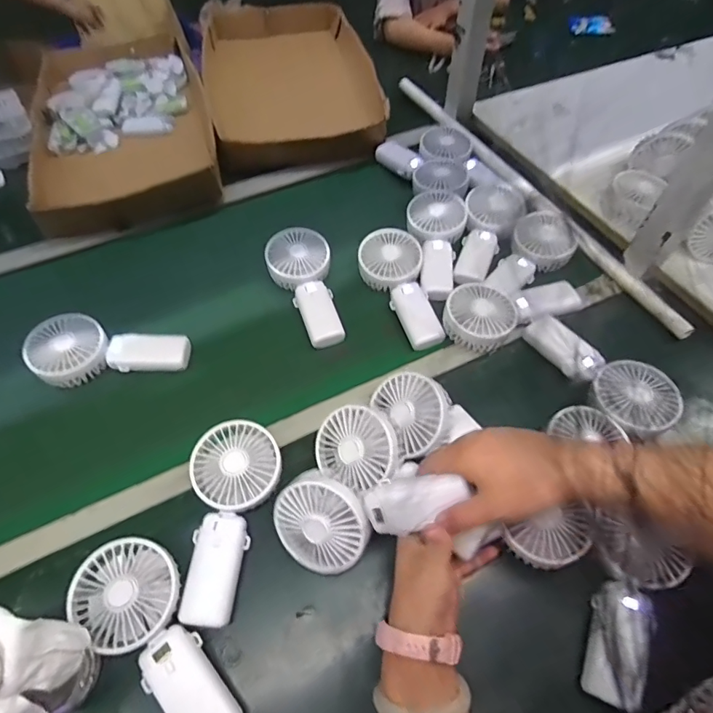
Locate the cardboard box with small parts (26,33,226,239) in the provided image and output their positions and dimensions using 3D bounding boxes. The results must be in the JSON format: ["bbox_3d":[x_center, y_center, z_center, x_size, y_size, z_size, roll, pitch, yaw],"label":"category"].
[{"bbox_3d":[-0.434,-0.432,0.876,0.310,0.071,0.525,-15,57,-11],"label":"cardboard box with small parts"}]

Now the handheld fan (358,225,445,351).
[{"bbox_3d":[0.067,-0.093,0.644,0.086,0.037,0.179,-19,71,-13],"label":"handheld fan"}]

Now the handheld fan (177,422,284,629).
[{"bbox_3d":[-0.127,0.159,0.464,0.085,0.032,0.184,5,68,3],"label":"handheld fan"}]

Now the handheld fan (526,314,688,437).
[{"bbox_3d":[0.287,0.013,0.548,0.086,0.034,0.186,-21,58,-15],"label":"handheld fan"}]

